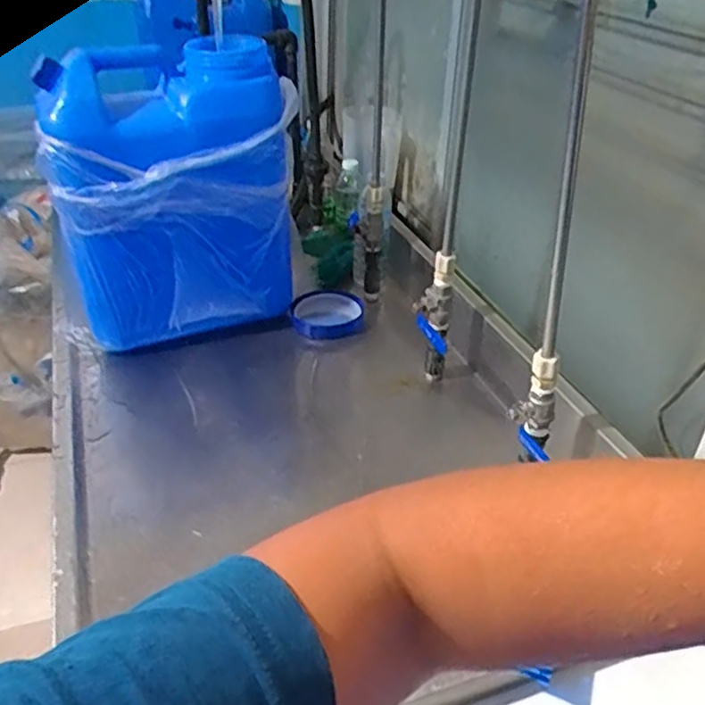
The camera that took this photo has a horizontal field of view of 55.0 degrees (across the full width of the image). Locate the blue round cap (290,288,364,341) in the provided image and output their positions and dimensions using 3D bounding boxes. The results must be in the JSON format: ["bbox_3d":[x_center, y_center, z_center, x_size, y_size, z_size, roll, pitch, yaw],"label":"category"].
[{"bbox_3d":[-0.043,-0.067,1.167,0.120,0.035,0.120,2,34,-1],"label":"blue round cap"}]

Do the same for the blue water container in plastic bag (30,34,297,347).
[{"bbox_3d":[-0.286,-0.234,1.049,0.324,0.422,0.221,-17,39,-25],"label":"blue water container in plastic bag"}]

